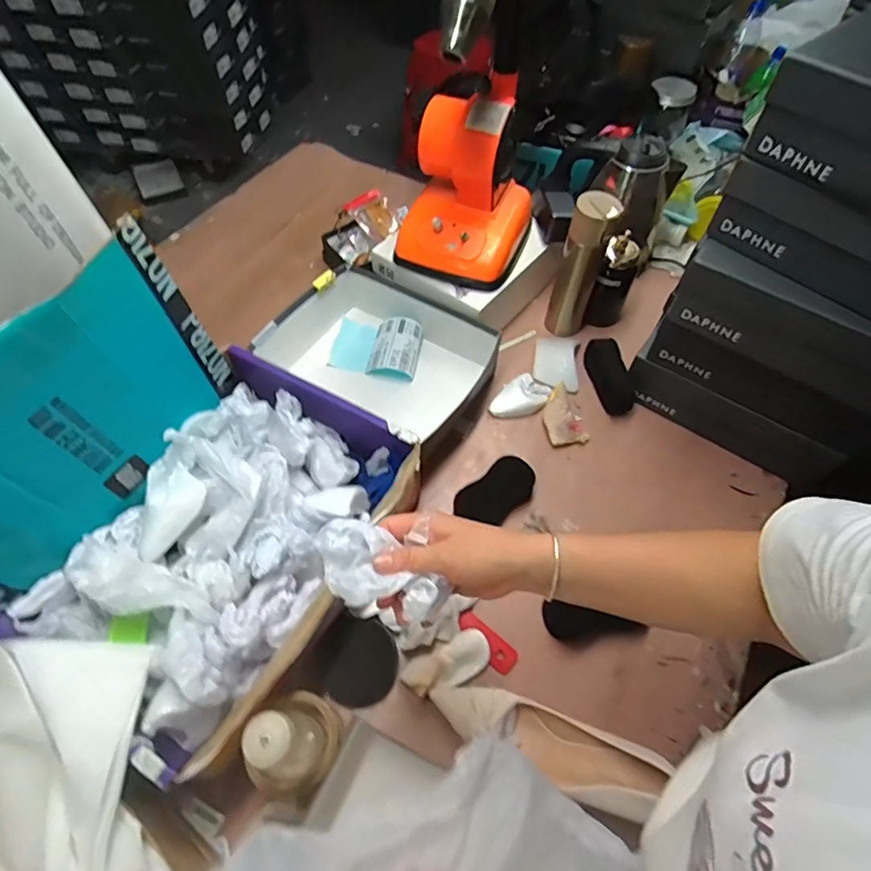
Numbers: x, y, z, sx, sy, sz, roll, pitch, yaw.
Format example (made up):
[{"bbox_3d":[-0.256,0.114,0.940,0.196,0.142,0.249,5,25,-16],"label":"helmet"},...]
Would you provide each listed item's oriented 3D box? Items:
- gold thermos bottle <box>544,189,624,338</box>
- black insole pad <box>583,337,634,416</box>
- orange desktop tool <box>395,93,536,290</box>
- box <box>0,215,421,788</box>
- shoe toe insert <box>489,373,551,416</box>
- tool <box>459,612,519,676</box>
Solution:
[{"bbox_3d":[0.229,-0.259,0.829,0.062,0.243,0.053,15,59,8],"label":"gold thermos bottle"},{"bbox_3d":[0.282,-0.097,0.838,0.015,0.063,0.126,-6,71,-39],"label":"black insole pad"},{"bbox_3d":[0.046,-0.374,0.783,0.179,0.204,0.189,21,60,12],"label":"orange desktop tool"},{"bbox_3d":[-0.241,0.059,0.519,0.316,0.287,0.385,26,61,15],"label":"box"},{"bbox_3d":[0.138,-0.063,0.827,0.100,0.021,0.061,-36,65,-21],"label":"shoe toe insert"},{"bbox_3d":[0.063,0.250,0.632,0.084,0.007,0.031,44,66,8],"label":"tool"}]

